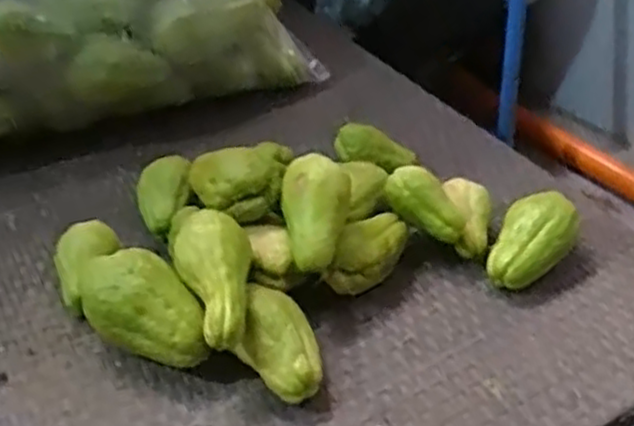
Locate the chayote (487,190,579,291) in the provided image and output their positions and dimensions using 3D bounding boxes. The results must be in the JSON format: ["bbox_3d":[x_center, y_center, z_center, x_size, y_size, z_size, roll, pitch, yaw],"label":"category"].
[{"bbox_3d":[0.240,0.035,0.834,0.078,0.069,0.120,18,41,22],"label":"chayote"}]

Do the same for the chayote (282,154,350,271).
[{"bbox_3d":[-0.001,0.000,0.798,0.068,0.124,0.060,3,-5,19],"label":"chayote"}]

